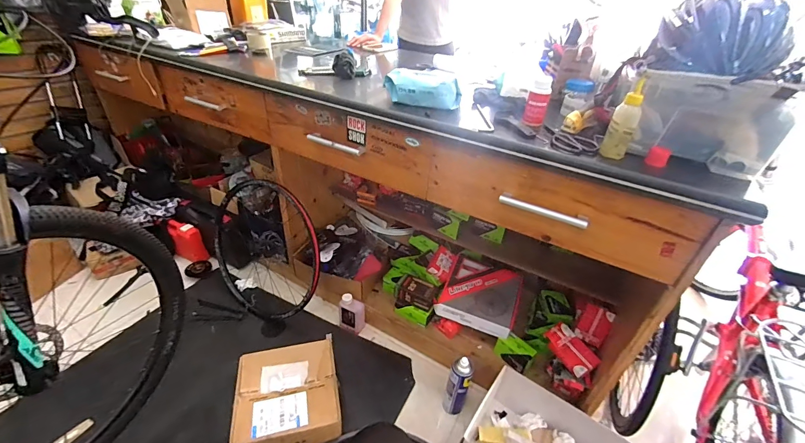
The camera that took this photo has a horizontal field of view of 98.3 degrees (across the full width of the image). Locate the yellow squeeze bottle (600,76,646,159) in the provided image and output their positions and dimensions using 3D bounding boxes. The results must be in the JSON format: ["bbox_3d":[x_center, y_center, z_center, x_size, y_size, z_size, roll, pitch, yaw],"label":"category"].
[{"bbox_3d":[0.404,-0.182,0.630,0.045,0.124,0.052,24,38,27],"label":"yellow squeeze bottle"}]

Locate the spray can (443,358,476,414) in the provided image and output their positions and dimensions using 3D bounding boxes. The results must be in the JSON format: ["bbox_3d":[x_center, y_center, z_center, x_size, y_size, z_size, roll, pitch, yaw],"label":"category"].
[{"bbox_3d":[0.164,0.496,1.039,0.064,0.235,0.052,16,35,16],"label":"spray can"}]

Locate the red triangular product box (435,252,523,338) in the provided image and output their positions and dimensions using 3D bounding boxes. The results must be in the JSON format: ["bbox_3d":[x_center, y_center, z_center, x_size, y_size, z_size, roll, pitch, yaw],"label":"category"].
[{"bbox_3d":[0.277,0.247,1.220,0.255,0.045,0.261,20,57,14],"label":"red triangular product box"}]

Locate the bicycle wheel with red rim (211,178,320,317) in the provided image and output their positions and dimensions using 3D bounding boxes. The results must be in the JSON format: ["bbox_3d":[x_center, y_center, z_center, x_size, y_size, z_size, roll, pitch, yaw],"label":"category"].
[{"bbox_3d":[-0.537,0.108,1.327,0.588,0.526,0.090,-1,5,27],"label":"bicycle wheel with red rim"}]

